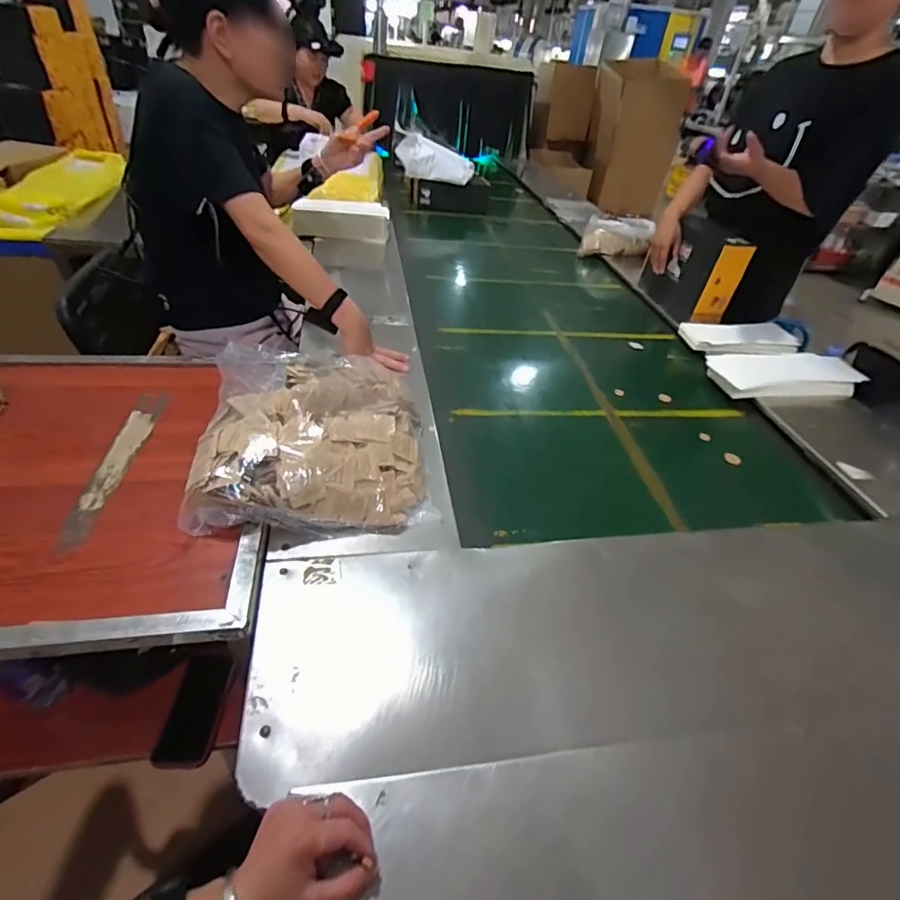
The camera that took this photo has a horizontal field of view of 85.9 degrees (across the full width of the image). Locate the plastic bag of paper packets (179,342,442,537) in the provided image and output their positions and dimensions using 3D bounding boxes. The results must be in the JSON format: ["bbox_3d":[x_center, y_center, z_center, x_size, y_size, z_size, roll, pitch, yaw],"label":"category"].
[{"bbox_3d":[-0.220,-0.060,0.801,0.328,0.110,0.436,-4,42,-13],"label":"plastic bag of paper packets"}]

